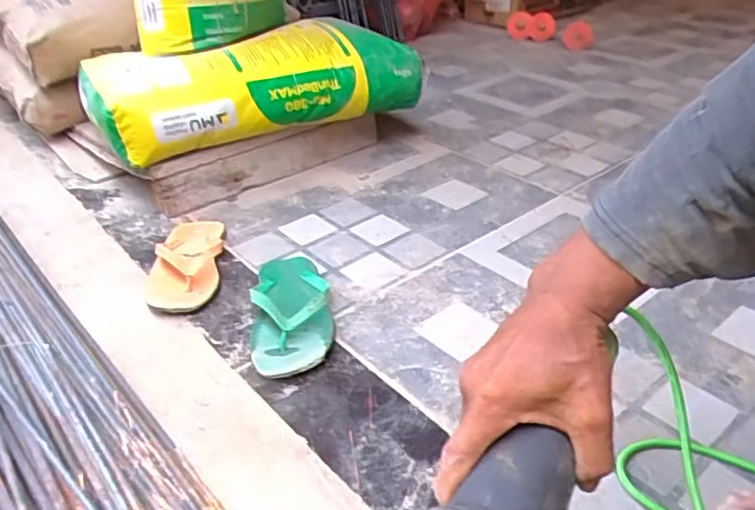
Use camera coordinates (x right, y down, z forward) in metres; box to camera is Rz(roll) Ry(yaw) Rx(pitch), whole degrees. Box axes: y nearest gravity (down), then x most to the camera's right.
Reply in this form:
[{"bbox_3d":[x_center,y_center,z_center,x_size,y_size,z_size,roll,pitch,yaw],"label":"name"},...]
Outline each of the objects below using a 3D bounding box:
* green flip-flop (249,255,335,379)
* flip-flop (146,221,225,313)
[{"bbox_3d":[-0.110,0.067,0.792,0.100,0.048,0.223,-6,35,-5],"label":"green flip-flop"},{"bbox_3d":[-0.274,0.005,0.898,0.094,0.035,0.224,-5,33,-5],"label":"flip-flop"}]

